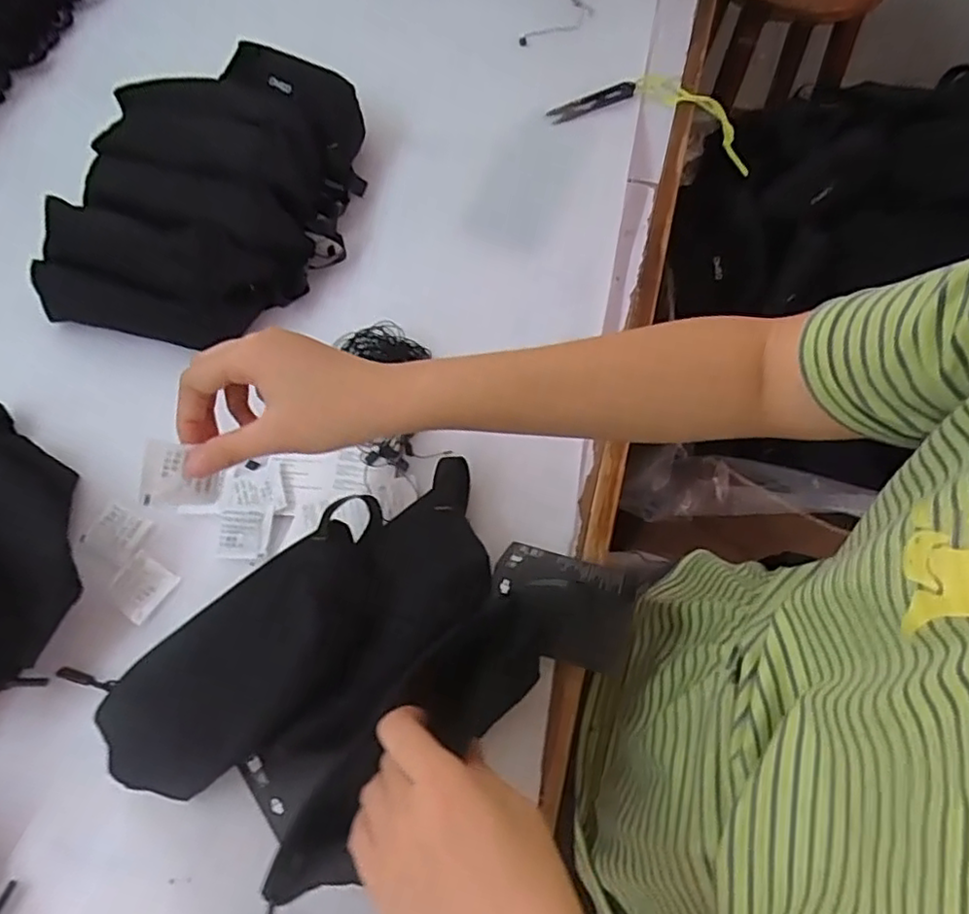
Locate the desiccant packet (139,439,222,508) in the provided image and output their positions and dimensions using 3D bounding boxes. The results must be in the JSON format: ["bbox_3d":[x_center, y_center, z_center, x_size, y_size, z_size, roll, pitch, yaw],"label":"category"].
[{"bbox_3d":[-0.167,0.010,0.358,0.042,0.006,0.036,8,103,-33],"label":"desiccant packet"}]

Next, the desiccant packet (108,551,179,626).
[{"bbox_3d":[-0.242,0.091,0.454,0.038,0.004,0.039,31,68,14],"label":"desiccant packet"}]

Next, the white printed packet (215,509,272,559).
[{"bbox_3d":[-0.173,0.055,0.465,0.035,0.006,0.035,2,64,1],"label":"white printed packet"}]

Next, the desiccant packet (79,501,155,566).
[{"bbox_3d":[-0.268,0.055,0.470,0.045,0.004,0.036,24,67,12],"label":"desiccant packet"}]

